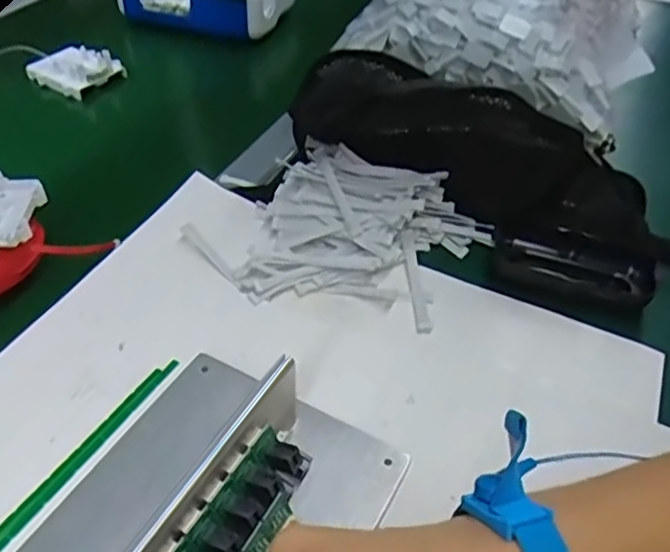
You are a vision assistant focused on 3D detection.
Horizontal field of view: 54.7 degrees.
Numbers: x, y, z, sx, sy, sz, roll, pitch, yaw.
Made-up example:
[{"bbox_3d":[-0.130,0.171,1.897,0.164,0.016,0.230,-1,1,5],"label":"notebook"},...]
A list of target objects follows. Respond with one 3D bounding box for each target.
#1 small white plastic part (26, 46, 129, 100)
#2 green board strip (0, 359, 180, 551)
[{"bbox_3d":[-0.268,-0.214,0.663,0.083,0.021,0.063,21,58,20],"label":"small white plastic part"},{"bbox_3d":[-0.149,0.110,0.334,0.012,0.006,0.193,24,47,19],"label":"green board strip"}]

